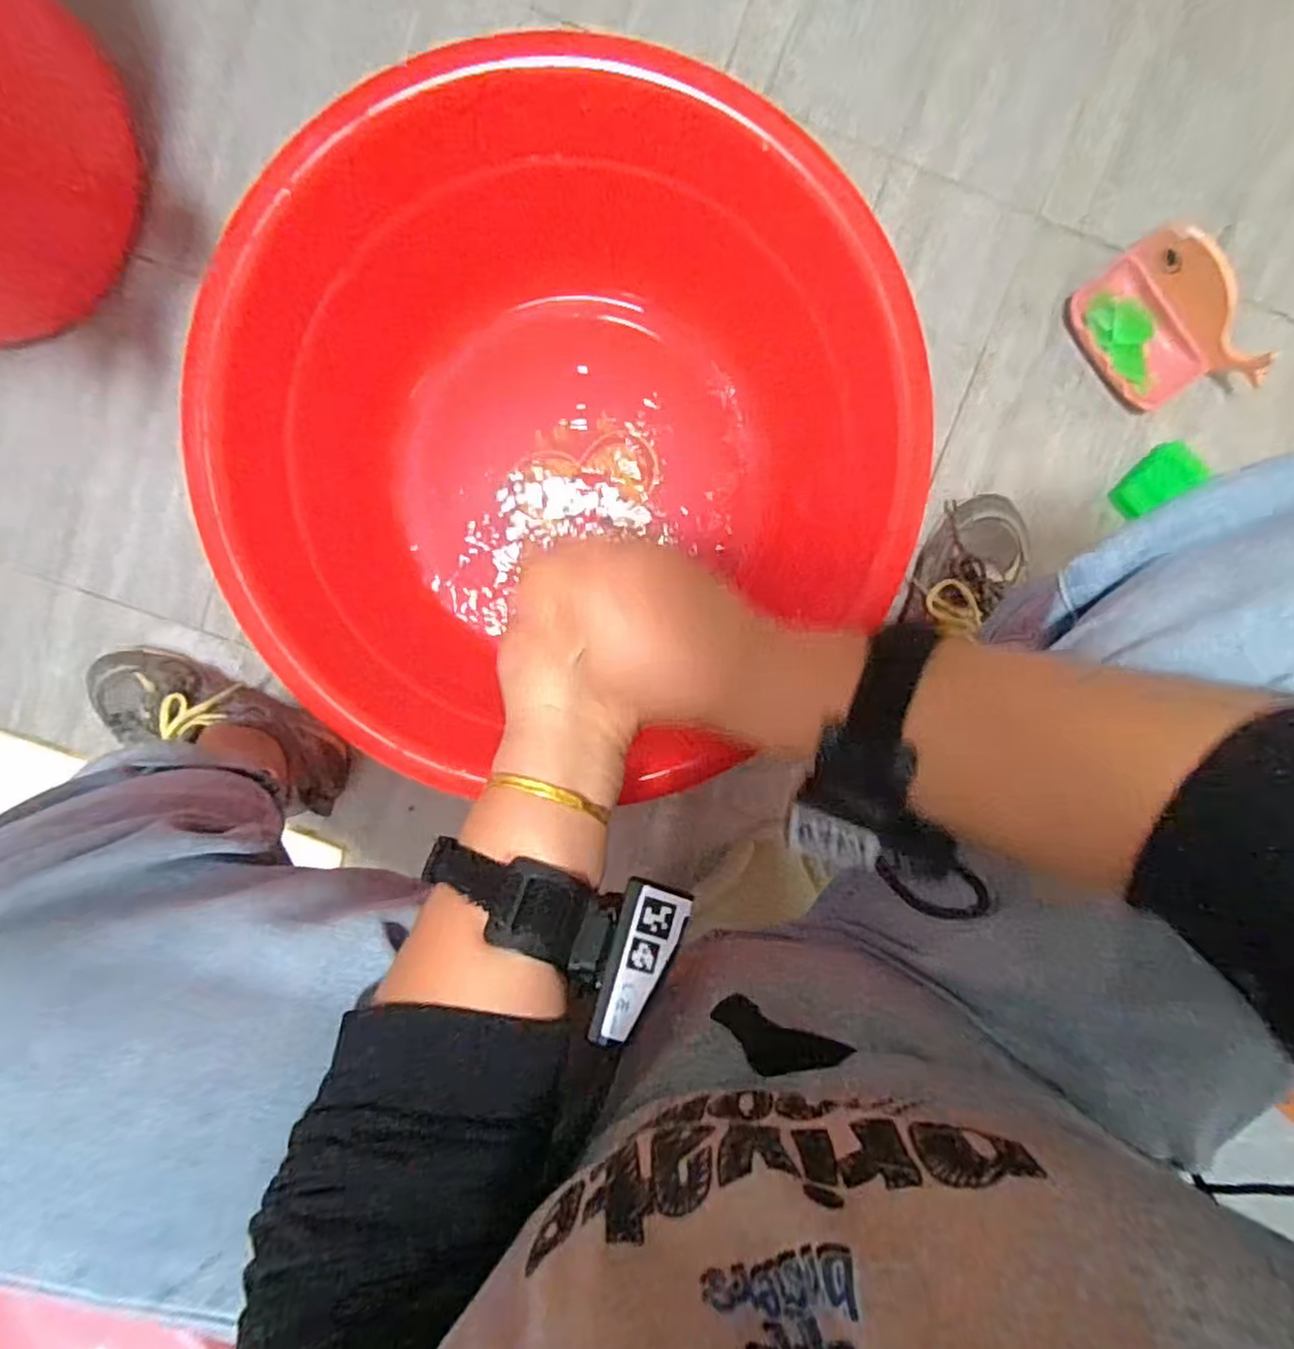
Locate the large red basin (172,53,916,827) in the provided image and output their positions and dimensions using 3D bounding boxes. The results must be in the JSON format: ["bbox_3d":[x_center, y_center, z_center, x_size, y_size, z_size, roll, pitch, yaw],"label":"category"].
[{"bbox_3d":[-0.060,-0.161,0.536,0.454,0.196,0.434,0,97,0],"label":"large red basin"}]

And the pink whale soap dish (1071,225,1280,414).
[{"bbox_3d":[0.433,-0.288,0.586,0.078,0.067,0.144,-34,96,4],"label":"pink whale soap dish"}]

